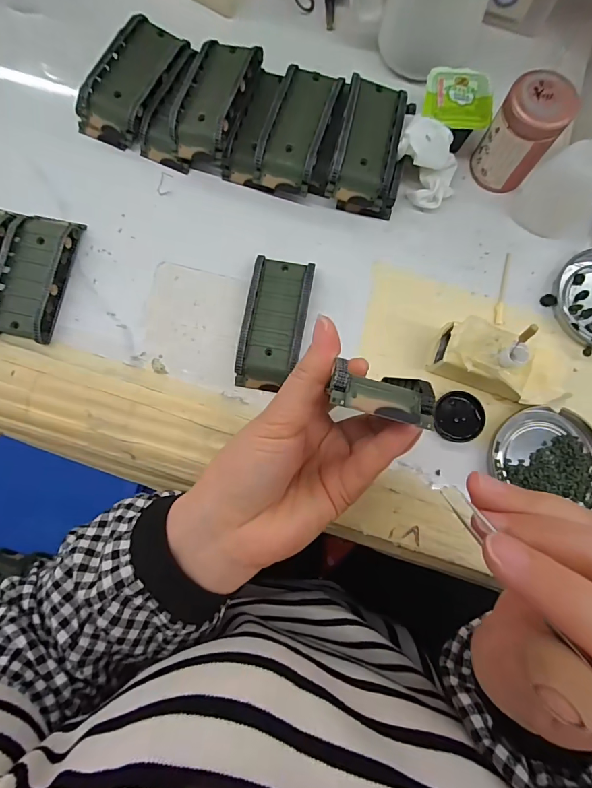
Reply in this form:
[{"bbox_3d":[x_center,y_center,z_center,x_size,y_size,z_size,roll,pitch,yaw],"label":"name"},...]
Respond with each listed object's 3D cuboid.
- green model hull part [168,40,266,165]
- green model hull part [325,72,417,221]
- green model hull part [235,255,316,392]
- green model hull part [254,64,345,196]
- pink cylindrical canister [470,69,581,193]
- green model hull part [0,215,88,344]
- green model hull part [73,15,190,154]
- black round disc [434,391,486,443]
[{"bbox_3d":[-0.062,-0.226,0.314,0.048,0.033,0.095,16,82,2],"label":"green model hull part"},{"bbox_3d":[0.058,-0.189,0.308,0.051,0.035,0.094,13,82,2],"label":"green model hull part"},{"bbox_3d":[-0.015,-0.051,0.296,0.043,0.019,0.097,10,82,1],"label":"green model hull part"},{"bbox_3d":[0.002,-0.201,0.313,0.044,0.030,0.093,19,82,3],"label":"green model hull part"},{"bbox_3d":[0.162,-0.187,0.294,0.043,0.062,0.043,0,82,0],"label":"pink cylindrical canister"},{"bbox_3d":[-0.196,-0.088,0.301,0.045,0.019,0.094,12,82,2],"label":"green model hull part"},{"bbox_3d":[-0.129,-0.247,0.319,0.050,0.019,0.098,26,82,4],"label":"green model hull part"},{"bbox_3d":[0.118,0.016,0.289,0.034,0.004,0.035,0,82,0],"label":"black round disc"}]

